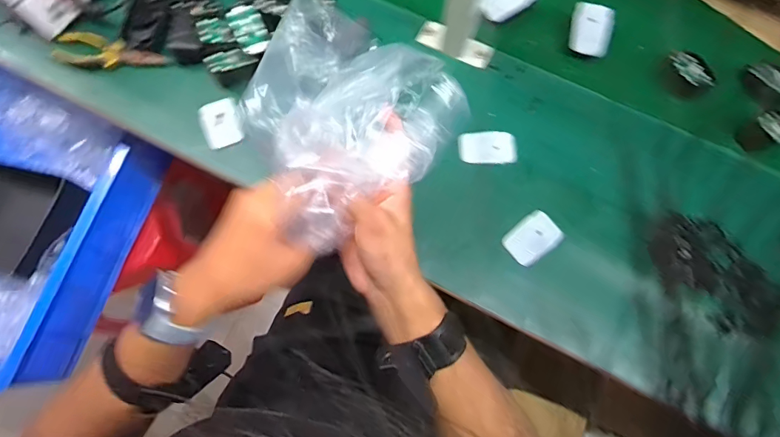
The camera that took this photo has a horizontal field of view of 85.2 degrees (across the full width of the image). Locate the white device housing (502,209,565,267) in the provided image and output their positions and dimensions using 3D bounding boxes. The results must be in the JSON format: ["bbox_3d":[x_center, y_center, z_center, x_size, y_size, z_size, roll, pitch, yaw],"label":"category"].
[{"bbox_3d":[0.181,0.027,0.543,0.066,0.020,0.050,-37,78,-11],"label":"white device housing"}]

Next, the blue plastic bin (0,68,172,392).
[{"bbox_3d":[-0.658,0.001,0.727,0.397,0.151,0.445,19,75,4],"label":"blue plastic bin"}]

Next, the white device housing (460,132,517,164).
[{"bbox_3d":[0.131,-0.095,0.568,0.073,0.011,0.050,-2,74,-2],"label":"white device housing"}]

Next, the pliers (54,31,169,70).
[{"bbox_3d":[-0.390,-0.228,0.593,0.153,0.016,0.045,12,74,2],"label":"pliers"}]

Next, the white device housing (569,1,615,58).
[{"bbox_3d":[0.289,-0.270,0.611,0.057,0.026,0.073,17,75,4],"label":"white device housing"}]

